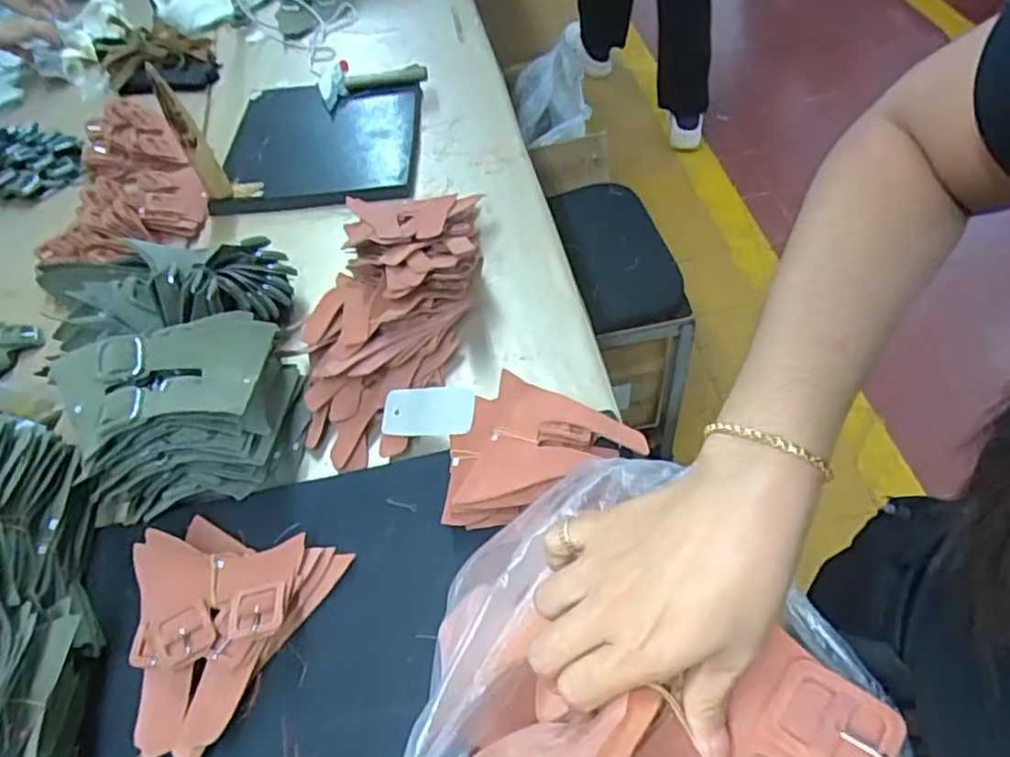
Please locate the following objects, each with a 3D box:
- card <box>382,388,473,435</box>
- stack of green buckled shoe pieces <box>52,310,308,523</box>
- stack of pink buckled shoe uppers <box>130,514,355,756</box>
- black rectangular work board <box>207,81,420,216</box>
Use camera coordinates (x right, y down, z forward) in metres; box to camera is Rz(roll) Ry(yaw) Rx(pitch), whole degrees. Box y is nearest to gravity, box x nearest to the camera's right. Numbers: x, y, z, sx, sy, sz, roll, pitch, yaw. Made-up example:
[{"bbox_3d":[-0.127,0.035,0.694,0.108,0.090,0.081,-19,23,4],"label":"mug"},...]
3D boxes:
[{"bbox_3d":[-0.084,0.035,0.726,0.104,0.007,0.052,-2,72,18],"label":"card"},{"bbox_3d":[-0.333,0.018,0.699,0.203,0.143,0.190,-14,53,-3],"label":"stack of green buckled shoe pieces"},{"bbox_3d":[-0.266,0.209,0.599,0.161,0.053,0.207,20,59,21],"label":"stack of pink buckled shoe uppers"},{"bbox_3d":[-0.292,-0.386,1.093,0.306,0.036,0.308,-3,54,5],"label":"black rectangular work board"}]

